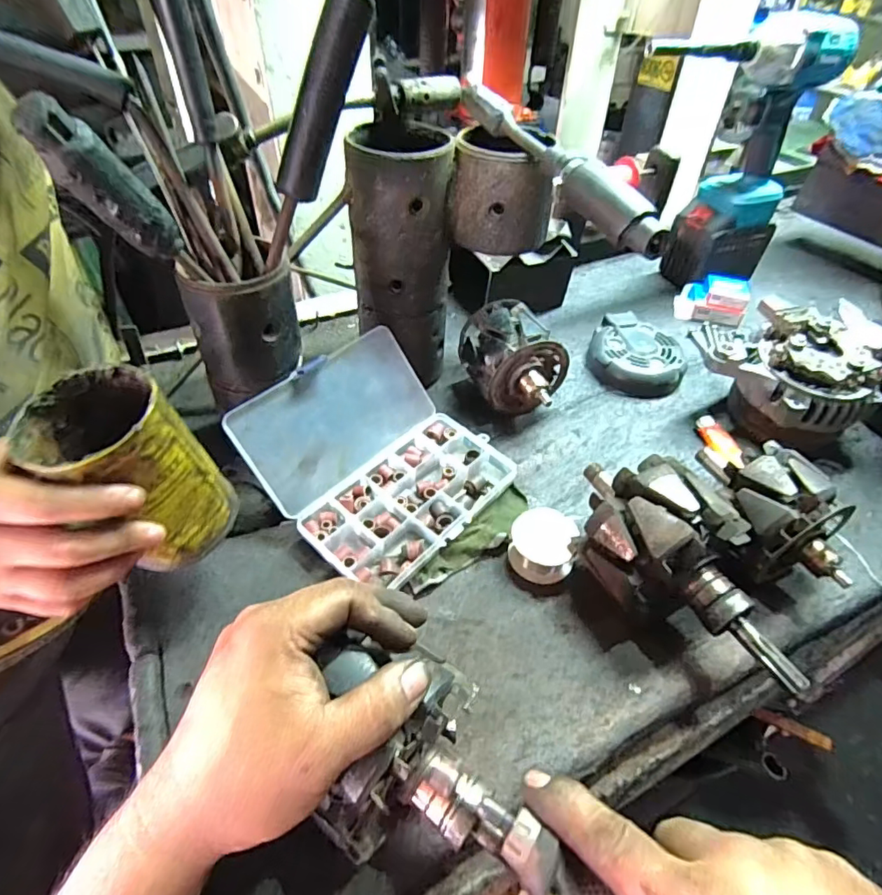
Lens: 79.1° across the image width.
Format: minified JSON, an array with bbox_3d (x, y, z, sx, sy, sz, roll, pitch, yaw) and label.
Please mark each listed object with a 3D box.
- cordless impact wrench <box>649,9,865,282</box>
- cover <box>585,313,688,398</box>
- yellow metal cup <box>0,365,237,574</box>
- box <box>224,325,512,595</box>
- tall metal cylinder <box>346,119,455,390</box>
[{"bbox_3d":[0.341,-0.333,0.638,0.204,0.277,0.076,-16,49,-17],"label":"cordless impact wrench"},{"bbox_3d":[0.220,-0.106,0.604,0.099,0.036,0.103,11,47,8],"label":"cover"},{"bbox_3d":[-0.184,0.016,0.320,0.082,0.109,0.074,8,47,6],"label":"yellow metal cup"},{"bbox_3d":[-0.051,0.003,0.449,0.171,0.076,0.176,33,54,26],"label":"box"},{"bbox_3d":[-0.037,-0.169,0.500,0.087,0.210,0.094,0,46,-2],"label":"tall metal cylinder"}]

